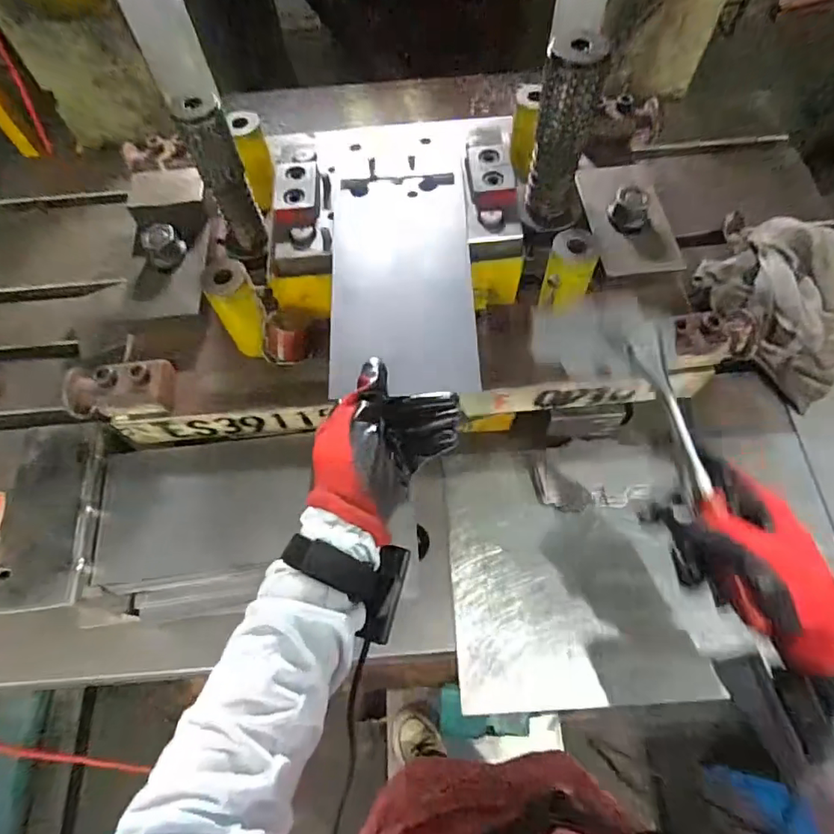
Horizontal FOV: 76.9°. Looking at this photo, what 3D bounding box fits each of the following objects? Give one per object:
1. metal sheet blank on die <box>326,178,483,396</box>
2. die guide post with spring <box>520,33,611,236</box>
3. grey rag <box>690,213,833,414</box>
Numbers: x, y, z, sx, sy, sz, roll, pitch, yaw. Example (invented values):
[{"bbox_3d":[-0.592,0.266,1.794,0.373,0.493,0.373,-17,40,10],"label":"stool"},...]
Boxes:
[{"bbox_3d":[-0.013,-0.121,0.455,0.118,0.010,0.215,-2,69,0],"label":"metal sheet blank on die"},{"bbox_3d":[0.128,-0.240,0.463,0.056,0.159,0.042,14,65,10],"label":"die guide post with spring"},{"bbox_3d":[0.447,-0.153,0.639,0.196,0.069,0.253,-36,67,-14],"label":"grey rag"}]

